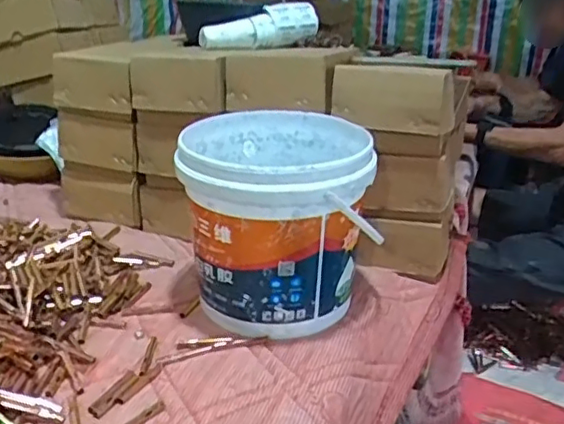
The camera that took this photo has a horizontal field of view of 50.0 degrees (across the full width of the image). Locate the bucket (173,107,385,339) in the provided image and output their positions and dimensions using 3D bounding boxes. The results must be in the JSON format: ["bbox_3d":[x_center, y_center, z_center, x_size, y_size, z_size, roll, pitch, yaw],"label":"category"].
[{"bbox_3d":[-0.009,0.012,0.688,0.195,0.208,0.196,1,23,-3],"label":"bucket"}]

